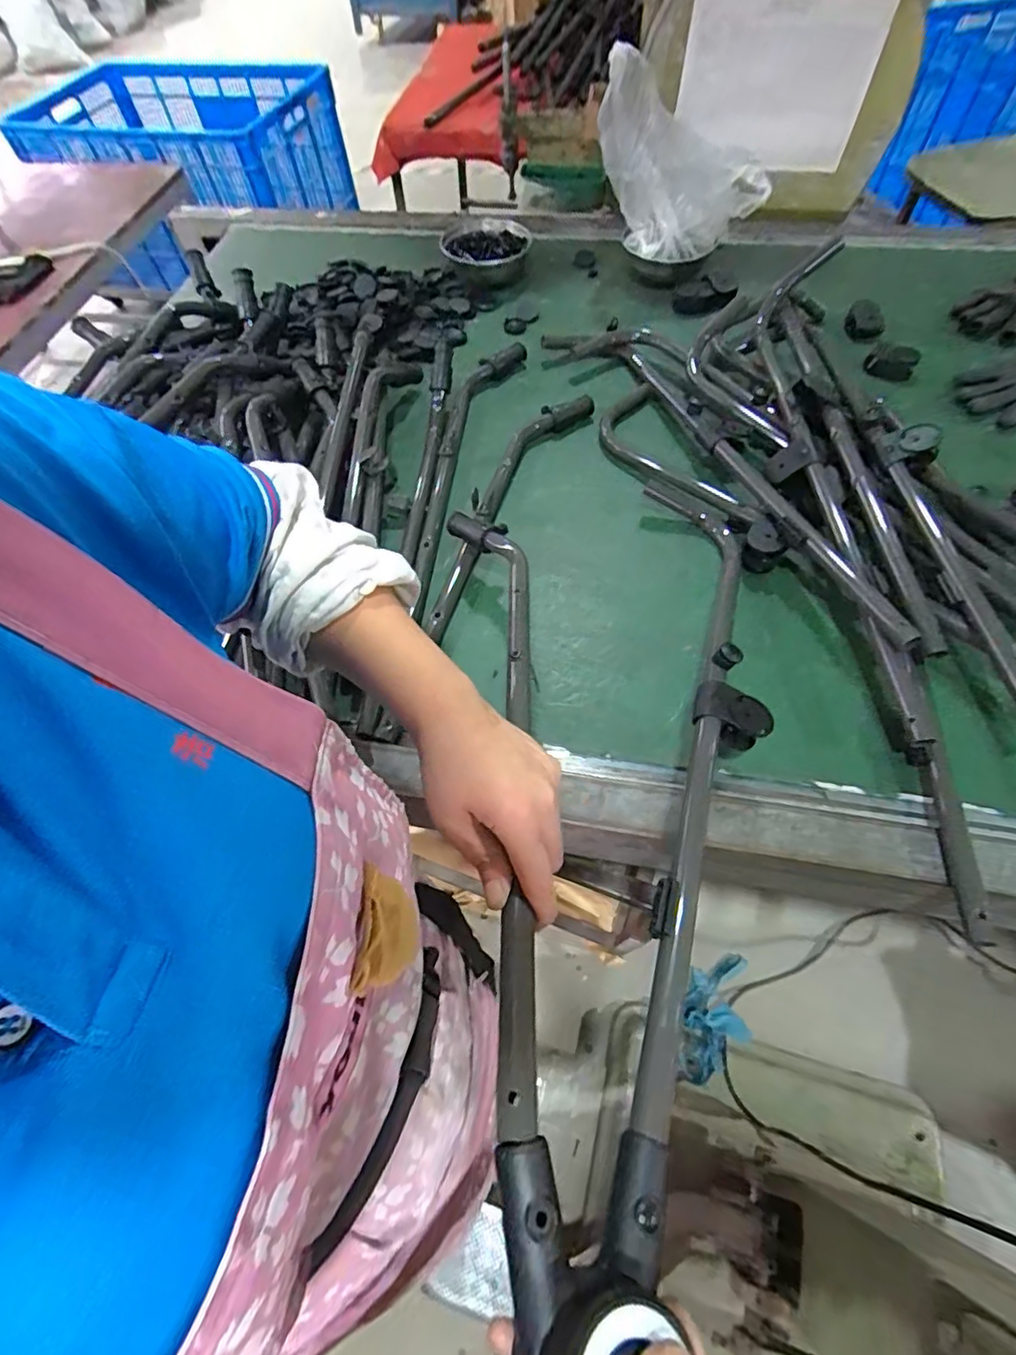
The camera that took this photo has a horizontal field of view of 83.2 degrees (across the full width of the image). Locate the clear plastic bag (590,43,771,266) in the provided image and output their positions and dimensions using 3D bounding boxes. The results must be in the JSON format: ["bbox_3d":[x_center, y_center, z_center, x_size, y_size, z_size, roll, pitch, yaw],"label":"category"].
[{"bbox_3d":[0.235,-0.683,0.774,0.237,0.205,0.135,9,61,7],"label":"clear plastic bag"}]

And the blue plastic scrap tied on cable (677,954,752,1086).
[{"bbox_3d":[0.392,0.636,1.075,0.124,0.041,0.278,32,33,19],"label":"blue plastic scrap tied on cable"}]

